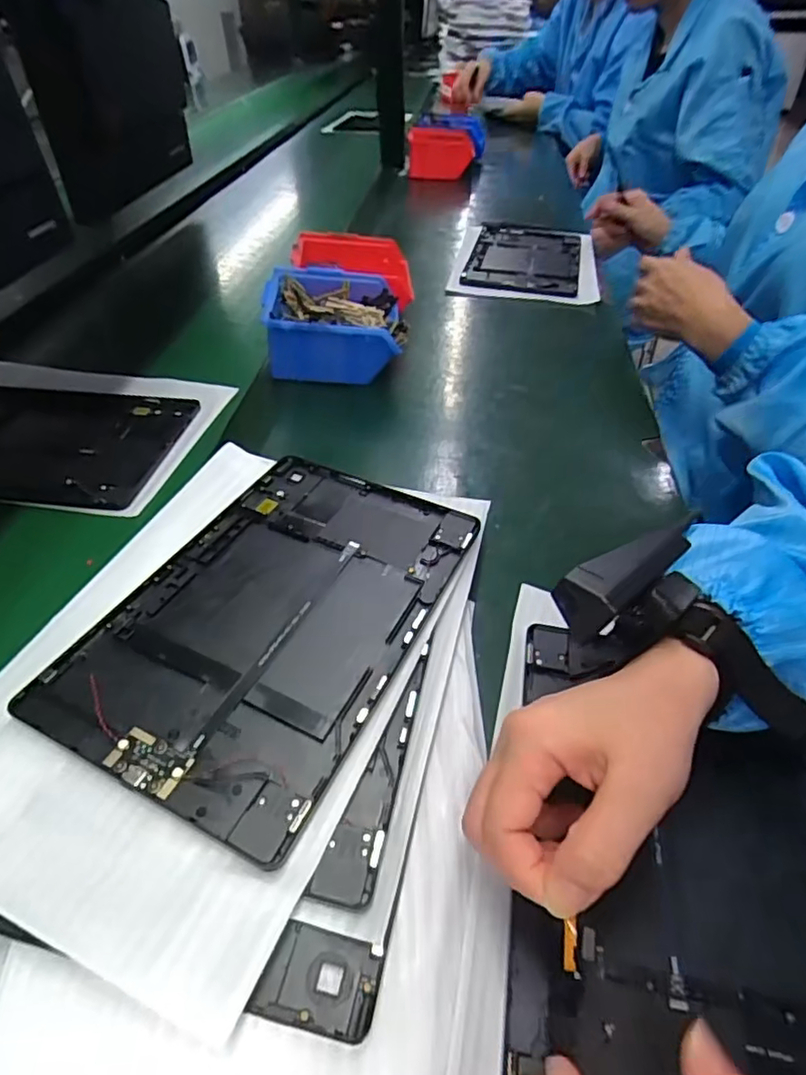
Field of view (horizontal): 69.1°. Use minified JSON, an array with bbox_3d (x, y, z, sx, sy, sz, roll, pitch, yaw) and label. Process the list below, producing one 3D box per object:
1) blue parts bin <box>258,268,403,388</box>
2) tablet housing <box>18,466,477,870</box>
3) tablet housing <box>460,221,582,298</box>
[{"bbox_3d":[-0.072,-0.216,0.620,0.128,0.093,0.124,-1,43,0],"label":"blue parts bin"},{"bbox_3d":[-0.071,0.039,0.347,0.164,0.012,0.244,18,46,19],"label":"tablet housing"},{"bbox_3d":[0.171,-0.394,0.819,0.152,0.006,0.218,10,53,10],"label":"tablet housing"}]

